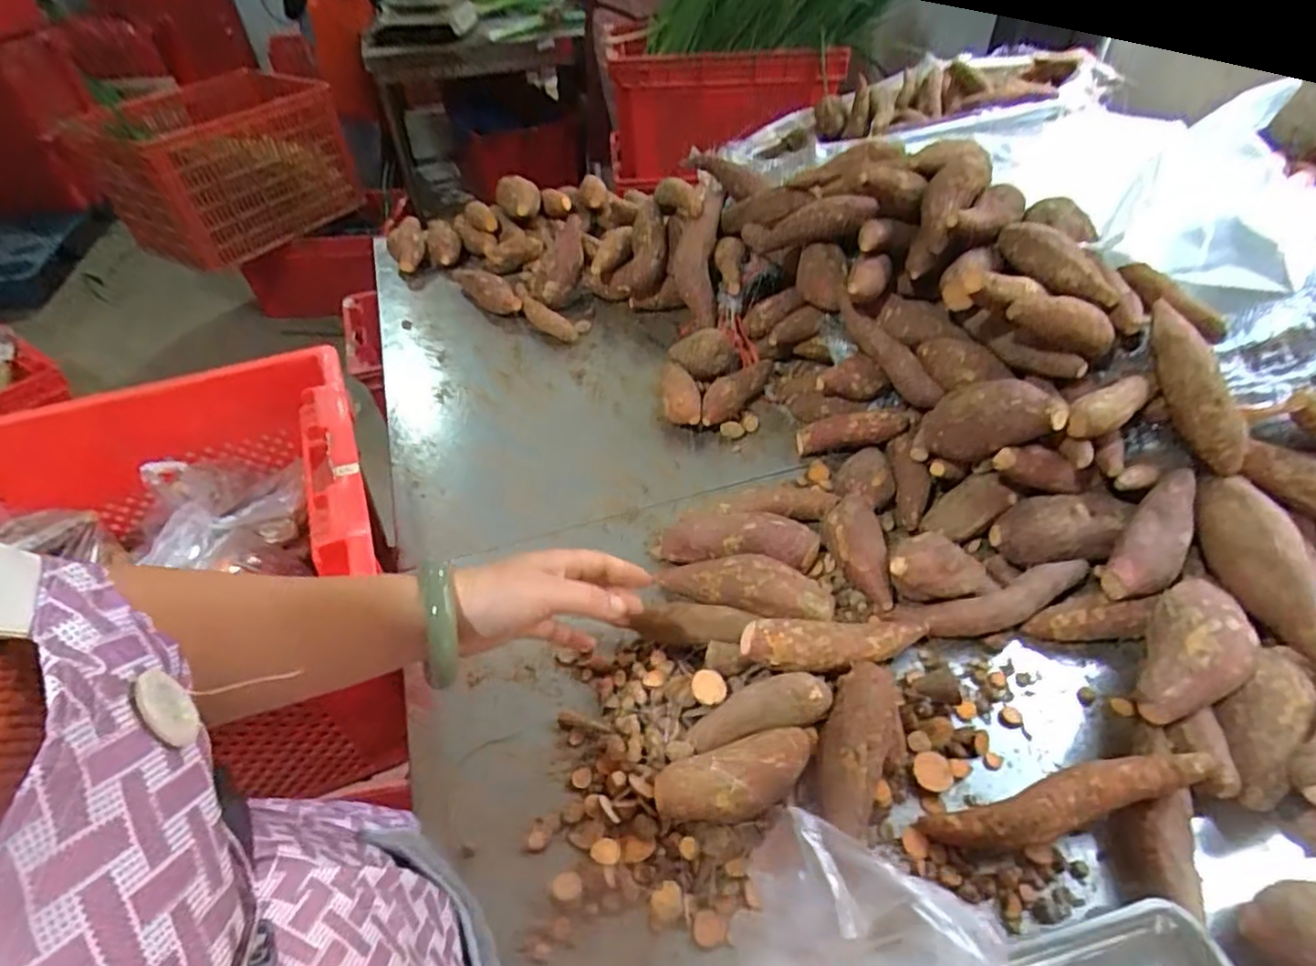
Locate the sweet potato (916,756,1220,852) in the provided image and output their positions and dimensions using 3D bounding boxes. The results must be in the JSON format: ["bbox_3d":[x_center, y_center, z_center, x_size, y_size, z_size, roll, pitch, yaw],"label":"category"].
[{"bbox_3d":[0.285,0.224,0.466,0.193,0.034,0.036,-19,46,3],"label":"sweet potato"}]

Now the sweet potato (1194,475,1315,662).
[{"bbox_3d":[0.488,0.063,0.535,0.053,0.049,0.177,-4,60,-6],"label":"sweet potato"}]

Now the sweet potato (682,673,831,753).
[{"bbox_3d":[0.079,0.179,0.514,0.114,0.029,0.036,-20,47,1],"label":"sweet potato"}]

